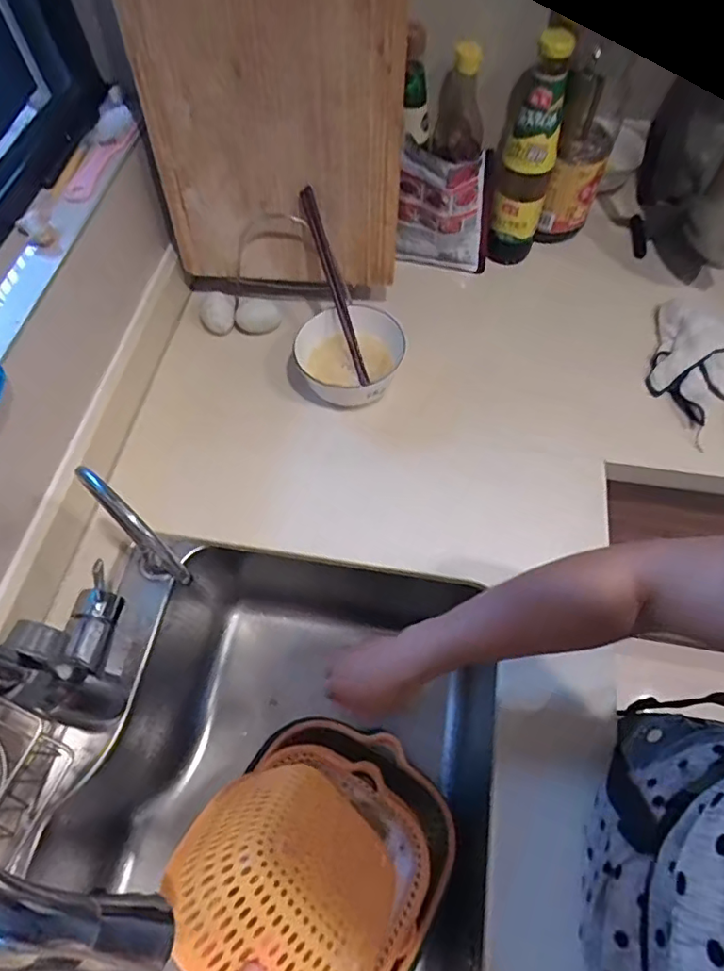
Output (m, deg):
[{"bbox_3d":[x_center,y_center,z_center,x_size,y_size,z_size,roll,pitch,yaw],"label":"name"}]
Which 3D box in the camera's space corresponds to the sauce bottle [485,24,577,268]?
[{"bbox_3d":[0.199,-0.386,0.665,0.060,0.288,0.050,19,64,11],"label":"sauce bottle"}]

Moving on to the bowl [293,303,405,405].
[{"bbox_3d":[-0.016,-0.156,0.679,0.122,0.069,0.107,11,63,7],"label":"bowl"}]

